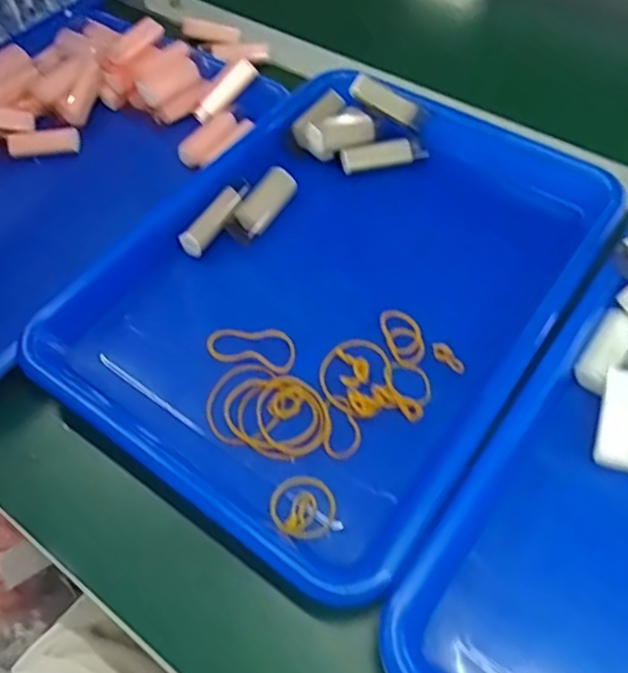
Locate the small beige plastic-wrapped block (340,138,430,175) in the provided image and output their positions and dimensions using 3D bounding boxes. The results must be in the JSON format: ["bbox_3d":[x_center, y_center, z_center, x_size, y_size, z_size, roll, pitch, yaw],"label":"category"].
[{"bbox_3d":[0.051,-0.130,0.443,0.061,0.015,0.016,-9,58,-1],"label":"small beige plastic-wrapped block"}]

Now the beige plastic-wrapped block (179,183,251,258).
[{"bbox_3d":[-0.065,-0.081,0.411,0.014,0.015,0.063,31,66,21],"label":"beige plastic-wrapped block"}]

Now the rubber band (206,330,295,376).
[{"bbox_3d":[-0.038,0.005,0.364,0.053,0.005,0.026,14,60,13],"label":"rubber band"}]

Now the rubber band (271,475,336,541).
[{"bbox_3d":[-0.005,0.088,0.314,0.033,0.005,0.032,-2,58,3],"label":"rubber band"}]

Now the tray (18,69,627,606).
[{"bbox_3d":[0.017,-0.038,0.376,0.241,0.028,0.314,30,65,21],"label":"tray"}]

